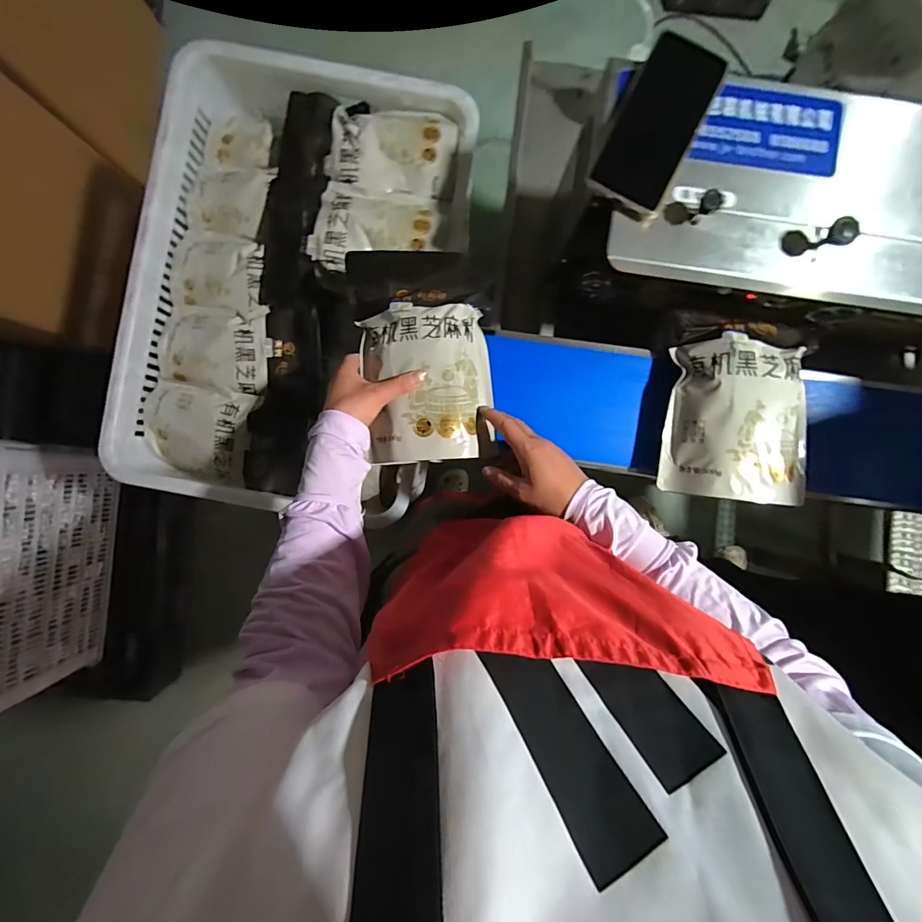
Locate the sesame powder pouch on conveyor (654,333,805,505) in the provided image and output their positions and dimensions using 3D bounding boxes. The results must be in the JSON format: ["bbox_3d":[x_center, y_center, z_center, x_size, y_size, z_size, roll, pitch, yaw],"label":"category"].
[{"bbox_3d":[0.312,-0.044,0.479,0.155,0.039,0.181,9,86,6],"label":"sesame powder pouch on conveyor"}]

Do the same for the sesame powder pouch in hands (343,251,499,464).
[{"bbox_3d":[-0.041,-0.125,0.494,0.154,0.045,0.249,-6,85,4],"label":"sesame powder pouch in hands"}]

